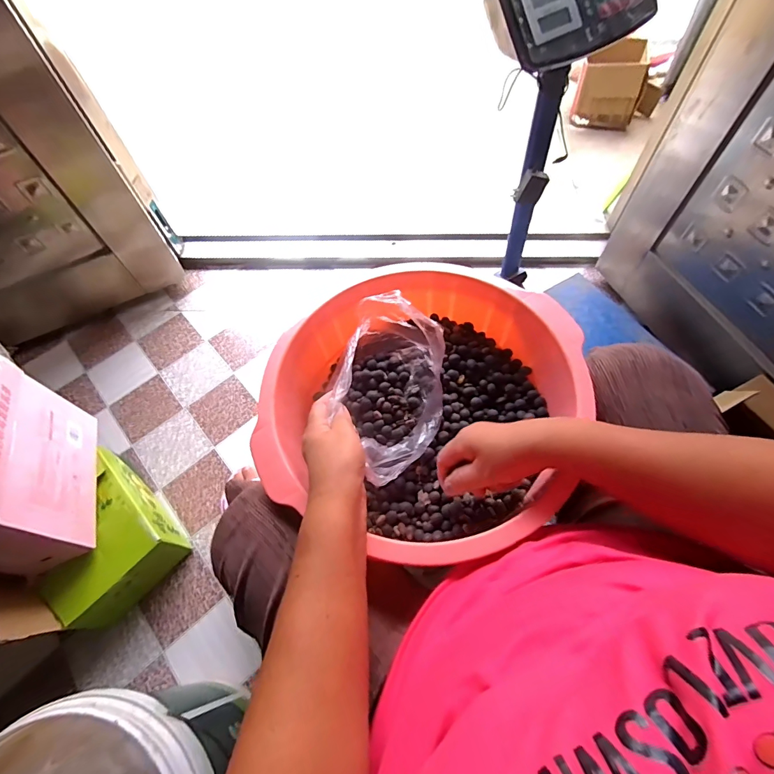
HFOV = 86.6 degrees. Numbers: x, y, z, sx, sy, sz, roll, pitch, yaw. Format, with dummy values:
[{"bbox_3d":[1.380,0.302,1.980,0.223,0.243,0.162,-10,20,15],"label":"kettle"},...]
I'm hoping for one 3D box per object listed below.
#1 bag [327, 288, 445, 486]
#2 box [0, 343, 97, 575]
[{"bbox_3d":[0.006,0.009,0.476,0.114,0.108,0.200,1,62,3],"label":"bag"},{"bbox_3d":[-0.638,0.127,0.680,0.149,0.217,0.328,-20,63,-8],"label":"box"}]

